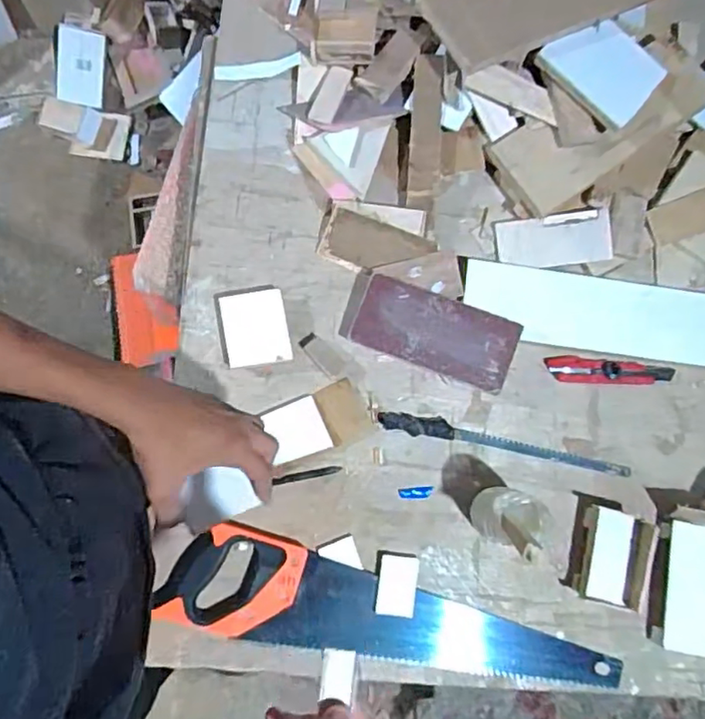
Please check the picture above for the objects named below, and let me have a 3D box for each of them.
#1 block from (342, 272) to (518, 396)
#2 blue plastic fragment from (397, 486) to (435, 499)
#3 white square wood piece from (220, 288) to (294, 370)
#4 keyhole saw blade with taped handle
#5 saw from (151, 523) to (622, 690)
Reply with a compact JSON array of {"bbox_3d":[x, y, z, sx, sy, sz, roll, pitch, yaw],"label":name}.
[{"bbox_3d":[0.092,-0.034,0.731,0.209,0.045,0.093,22,78,0],"label":"block"},{"bbox_3d":[0.077,0.161,0.718,0.042,0.004,0.014,-2,78,-5],"label":"blue plastic fragment"},{"bbox_3d":[-0.118,-0.036,0.725,0.076,0.026,0.089,-10,79,-7],"label":"white square wood piece"},{"bbox_3d":[0.188,0.103,0.731,0.312,0.016,0.025,12,77,-2],"label":"keyhole saw blade with taped handle"},{"bbox_3d":[0.047,0.302,0.669,0.512,0.042,0.111,16,77,-1],"label":"saw"}]

